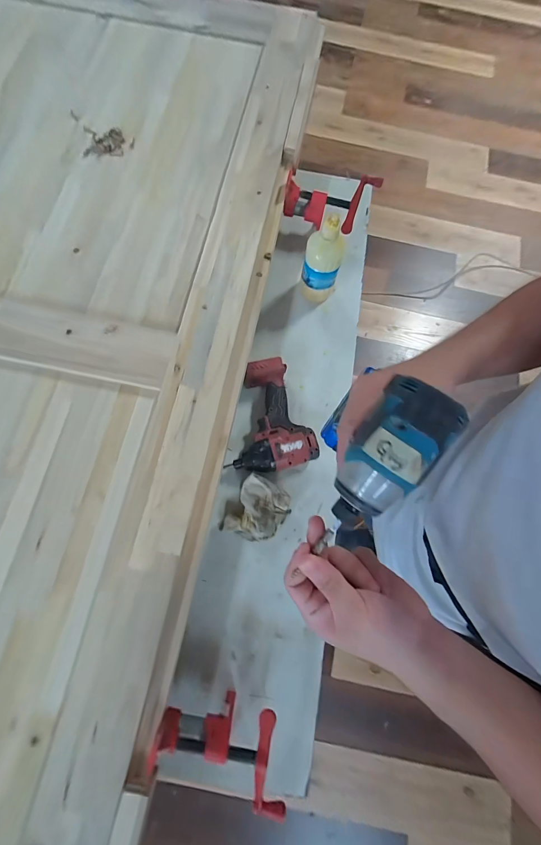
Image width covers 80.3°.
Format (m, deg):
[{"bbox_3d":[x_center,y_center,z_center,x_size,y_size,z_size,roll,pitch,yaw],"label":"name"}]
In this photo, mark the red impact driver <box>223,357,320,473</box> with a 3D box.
[{"bbox_3d":[-0.010,-0.009,0.589,0.148,0.066,0.200,-12,77,-6],"label":"red impact driver"}]

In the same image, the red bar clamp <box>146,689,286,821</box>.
[{"bbox_3d":[-0.068,0.452,0.452,0.171,0.106,0.102,2,76,-3],"label":"red bar clamp"}]

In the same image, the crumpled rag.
[{"bbox_3d":[-0.022,0.153,0.550,0.092,0.059,0.110,30,76,4],"label":"crumpled rag"}]

